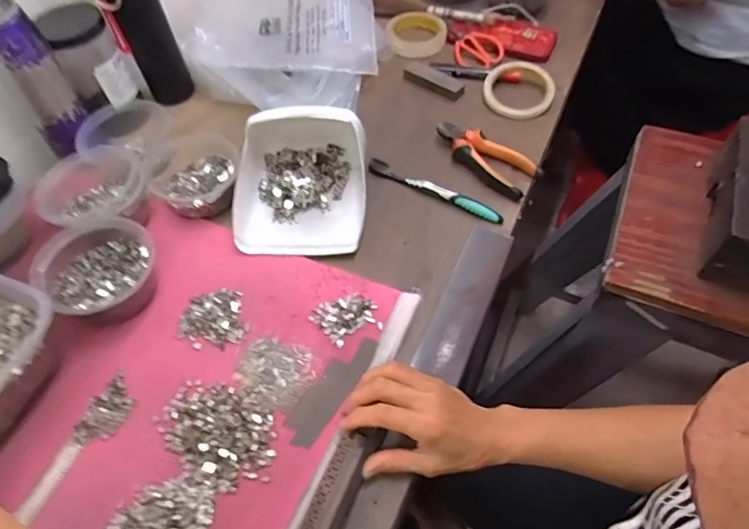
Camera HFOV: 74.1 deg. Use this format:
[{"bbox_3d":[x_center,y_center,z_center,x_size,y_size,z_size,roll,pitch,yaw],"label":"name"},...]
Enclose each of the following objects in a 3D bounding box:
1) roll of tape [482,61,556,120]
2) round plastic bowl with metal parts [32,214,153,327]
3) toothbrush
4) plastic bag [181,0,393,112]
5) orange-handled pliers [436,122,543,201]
[{"bbox_3d":[0.209,-0.259,0.723,0.097,0.025,0.107,6,56,6],"label":"roll of tape"},{"bbox_3d":[-0.286,0.008,0.524,0.104,0.065,0.109,-1,56,1],"label":"round plastic bowl with metal parts"},{"bbox_3d":[0.073,-0.095,0.621,0.182,0.014,0.016,26,61,18],"label":"toothbrush"},{"bbox_3d":[-0.128,-0.375,0.793,0.298,0.052,0.330,16,58,12],"label":"plastic bag"},{"bbox_3d":[0.146,-0.144,0.645,0.062,0.026,0.146,-34,61,-19],"label":"orange-handled pliers"}]

